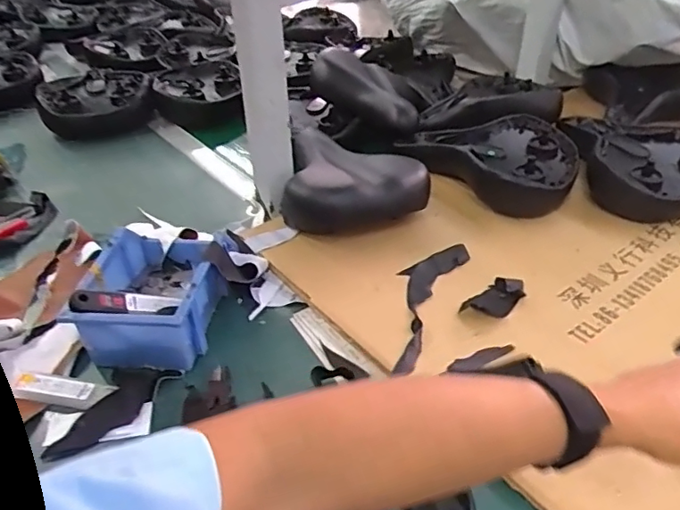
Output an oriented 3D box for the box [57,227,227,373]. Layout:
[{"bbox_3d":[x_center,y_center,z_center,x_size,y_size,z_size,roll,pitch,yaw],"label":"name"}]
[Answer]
[{"bbox_3d":[-0.191,0.035,0.592,0.117,0.074,0.166,1,38,3],"label":"box"}]

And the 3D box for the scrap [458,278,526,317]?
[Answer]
[{"bbox_3d":[0.170,0.049,0.610,0.082,0.009,0.039,-30,46,-31],"label":"scrap"}]

